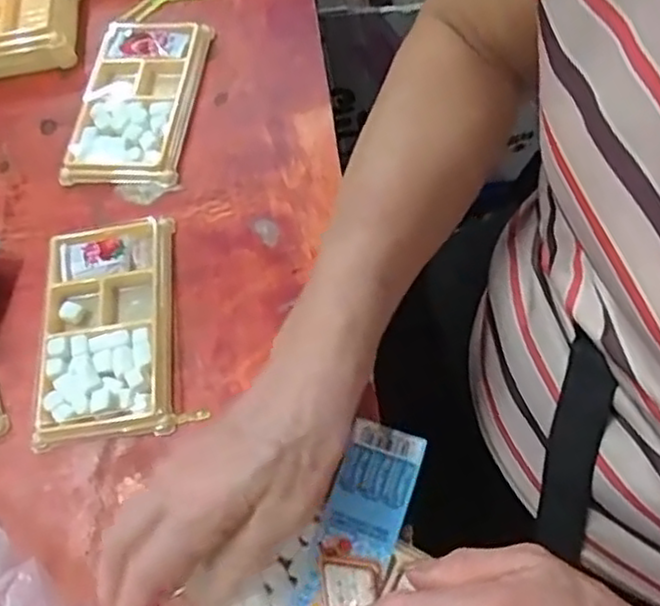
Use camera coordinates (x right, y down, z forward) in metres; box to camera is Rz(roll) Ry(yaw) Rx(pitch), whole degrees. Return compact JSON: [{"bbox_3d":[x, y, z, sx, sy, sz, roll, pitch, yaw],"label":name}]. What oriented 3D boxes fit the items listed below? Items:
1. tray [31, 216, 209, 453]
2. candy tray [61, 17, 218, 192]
[{"bbox_3d":[-0.129,0.012,0.411,0.077,0.016,0.134,-9,63,3],"label":"tray"},{"bbox_3d":[-0.131,-0.143,0.483,0.078,0.014,0.134,4,65,9],"label":"candy tray"}]

